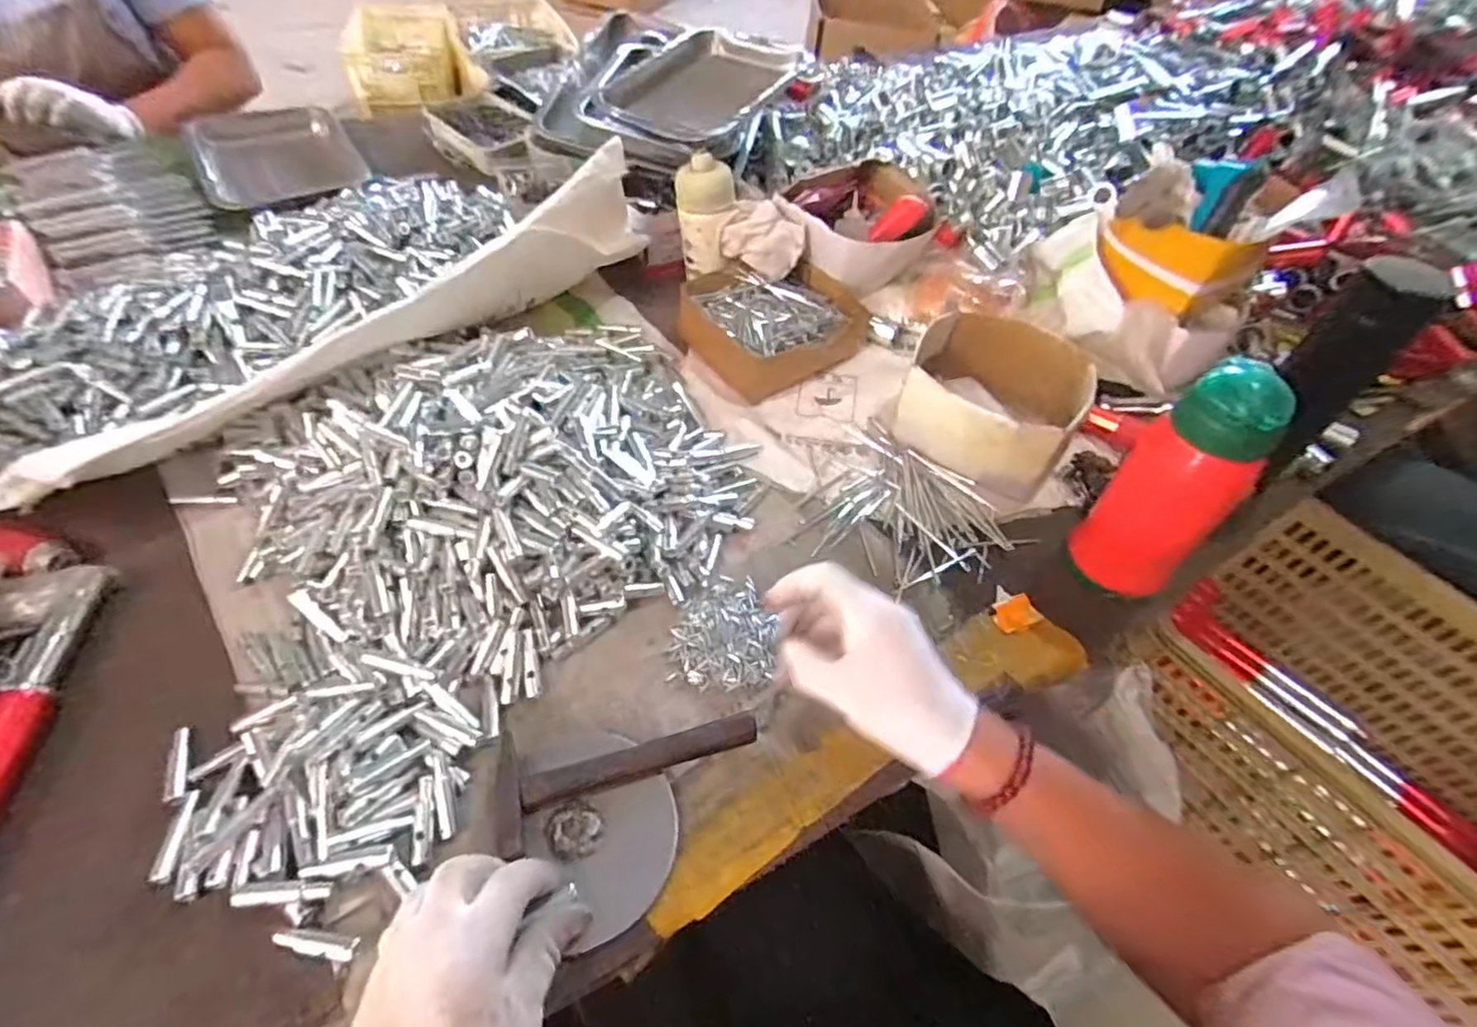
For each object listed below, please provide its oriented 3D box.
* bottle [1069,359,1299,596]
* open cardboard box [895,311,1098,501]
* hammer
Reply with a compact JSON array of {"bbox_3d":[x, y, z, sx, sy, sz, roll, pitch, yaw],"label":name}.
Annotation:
[{"bbox_3d":[0.330,-0.018,0.485,0.063,0.197,0.080,-29,60,-24],"label":"bottle"},{"bbox_3d":[0.256,-0.120,0.642,0.165,0.086,0.171,33,57,19],"label":"open cardboard box"},{"bbox_3d":[-0.076,0.162,0.433,0.173,0.019,0.071,-16,55,-16],"label":"hammer"}]

